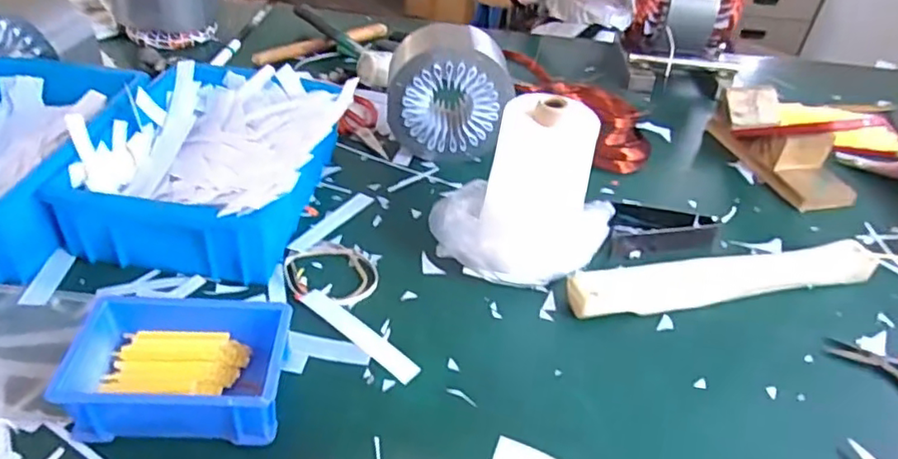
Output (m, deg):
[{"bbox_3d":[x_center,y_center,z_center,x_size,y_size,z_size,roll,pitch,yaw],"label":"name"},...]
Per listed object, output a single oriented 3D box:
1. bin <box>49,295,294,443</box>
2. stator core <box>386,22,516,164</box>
[{"bbox_3d":[-0.197,0.099,0.461,0.149,0.050,0.114,3,41,-5],"label":"bin"},{"bbox_3d":[-0.002,-0.171,0.758,0.145,0.140,0.103,2,41,-7],"label":"stator core"}]

